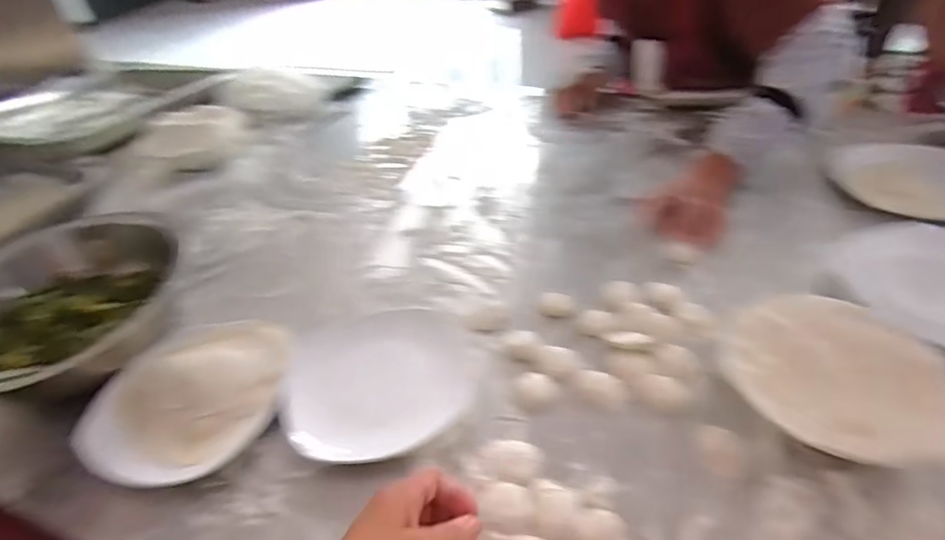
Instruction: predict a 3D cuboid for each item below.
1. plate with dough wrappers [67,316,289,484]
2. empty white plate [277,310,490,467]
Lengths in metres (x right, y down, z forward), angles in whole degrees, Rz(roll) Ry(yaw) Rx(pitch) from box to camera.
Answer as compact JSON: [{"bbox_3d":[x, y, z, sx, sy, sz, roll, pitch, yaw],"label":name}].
[{"bbox_3d":[-0.274,0.125,0.530,0.197,0.042,0.157,-34,49,-26],"label":"plate with dough wrappers"},{"bbox_3d":[-0.090,0.104,0.549,0.198,0.013,0.175,-15,44,-8],"label":"empty white plate"}]

